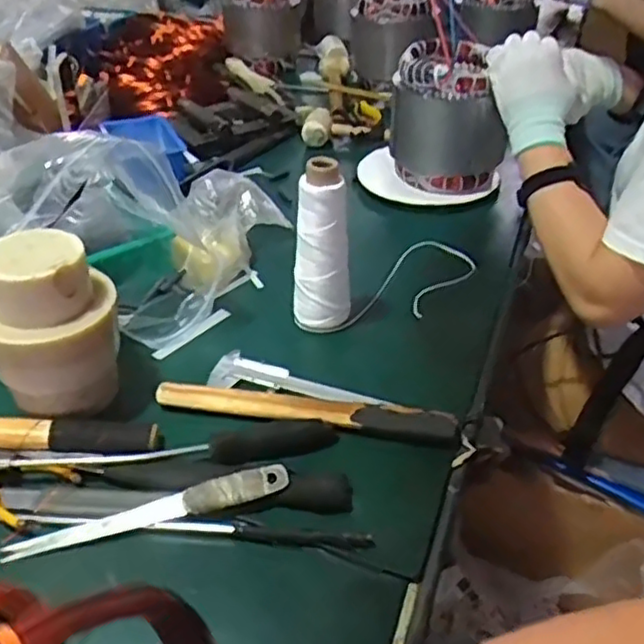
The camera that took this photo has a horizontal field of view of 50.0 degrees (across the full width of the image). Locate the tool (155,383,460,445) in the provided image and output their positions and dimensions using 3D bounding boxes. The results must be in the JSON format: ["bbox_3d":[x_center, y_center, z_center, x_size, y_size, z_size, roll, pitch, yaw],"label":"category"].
[{"bbox_3d":[-0.015,0.075,0.595,0.260,0.019,0.023,6,38,6],"label":"tool"}]

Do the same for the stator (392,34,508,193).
[{"bbox_3d":[0.170,-0.283,0.943,0.147,0.164,0.148,3,38,3],"label":"stator"}]

